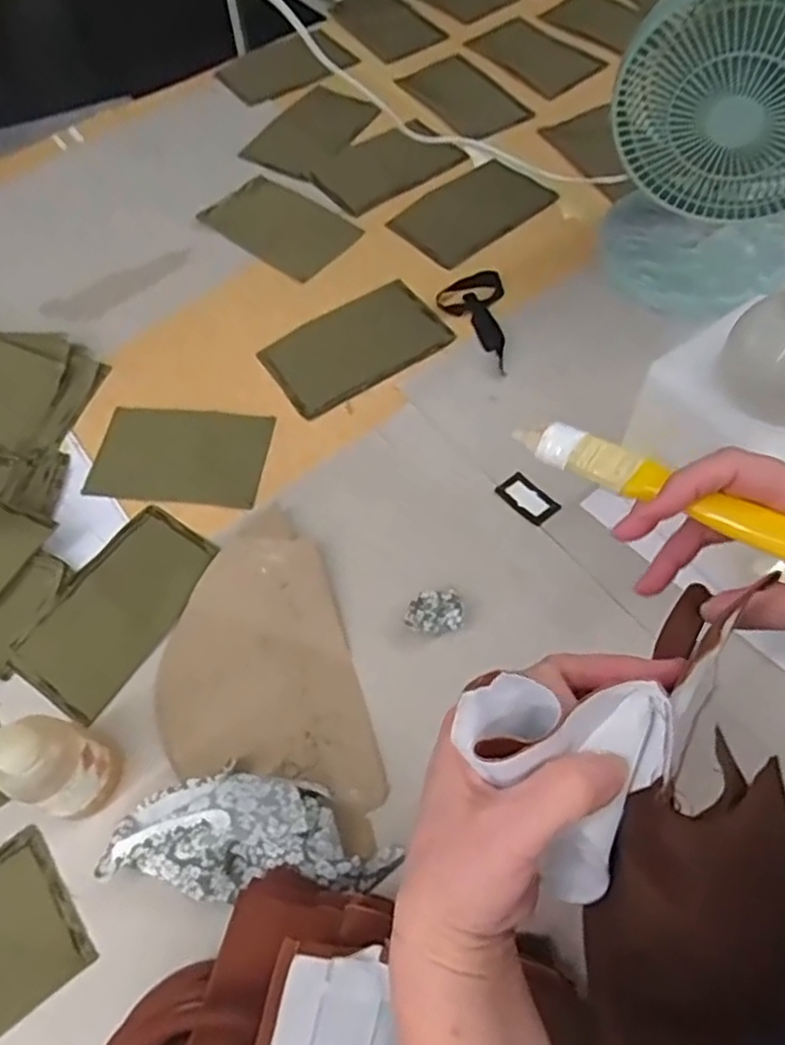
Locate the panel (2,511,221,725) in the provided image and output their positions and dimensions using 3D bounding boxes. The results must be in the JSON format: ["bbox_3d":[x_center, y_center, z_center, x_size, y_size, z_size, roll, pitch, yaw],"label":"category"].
[{"bbox_3d":[-0.251,0.077,0.664,0.105,0.009,0.189,30,70,15],"label":"panel"}]

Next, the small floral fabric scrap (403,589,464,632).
[{"bbox_3d":[0.035,0.075,0.621,0.048,0.013,0.038,-4,58,0],"label":"small floral fabric scrap"}]

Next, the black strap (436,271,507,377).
[{"bbox_3d":[0.085,-0.216,0.775,0.069,0.035,0.131,0,58,2],"label":"black strap"}]

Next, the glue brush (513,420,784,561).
[{"bbox_3d":[0.135,-0.014,0.343,0.163,0.013,0.020,27,64,22],"label":"glue brush"}]

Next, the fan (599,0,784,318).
[{"bbox_3d":[0.325,-0.369,0.686,0.211,0.301,0.191,21,61,15],"label":"fan"}]

